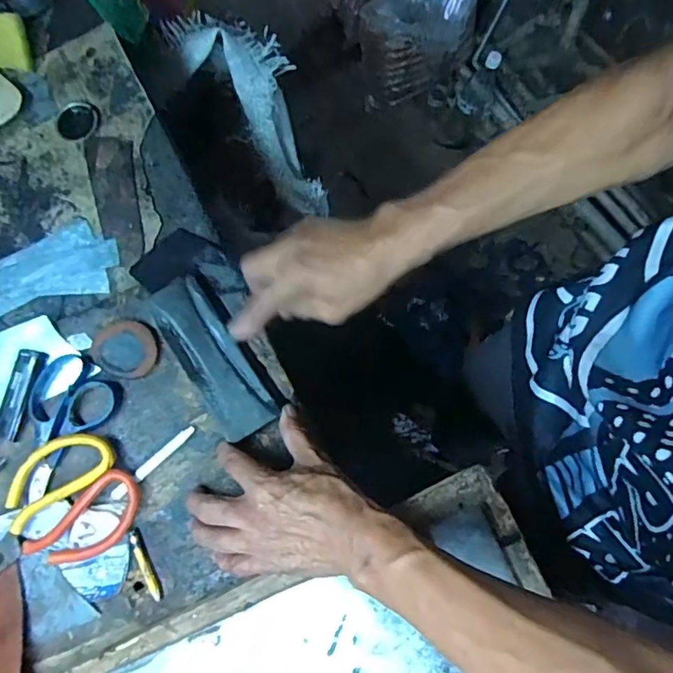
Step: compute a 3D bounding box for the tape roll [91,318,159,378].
[{"bbox_3d":[-0.188,0.010,0.483,0.058,0.008,0.050,19,77,5],"label":"tape roll"}]

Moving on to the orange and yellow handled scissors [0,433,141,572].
[{"bbox_3d":[-0.252,0.150,0.448,0.169,0.021,0.096,-24,77,-5],"label":"orange and yellow handled scissors"}]

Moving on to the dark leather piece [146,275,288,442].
[{"bbox_3d":[-0.107,0.016,0.477,0.057,0.014,0.150,-35,80,-8],"label":"dark leather piece"}]

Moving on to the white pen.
[{"bbox_3d":[-0.156,0.108,0.464,0.086,0.005,0.009,-41,79,-9],"label":"white pen"}]

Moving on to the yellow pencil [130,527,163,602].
[{"bbox_3d":[-0.158,0.189,0.452,0.009,0.007,0.061,-23,77,-5],"label":"yellow pencil"}]

